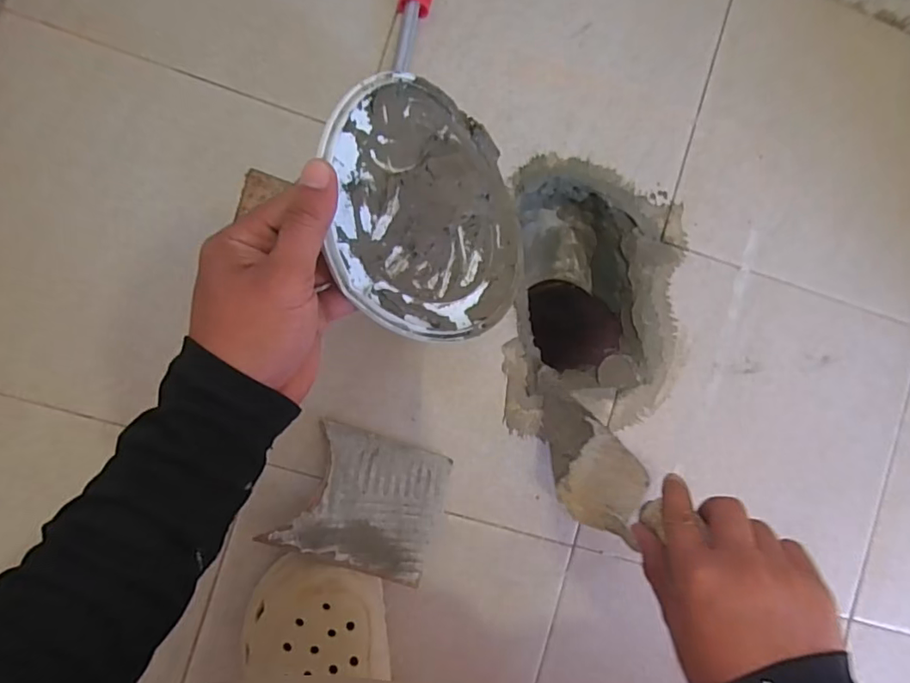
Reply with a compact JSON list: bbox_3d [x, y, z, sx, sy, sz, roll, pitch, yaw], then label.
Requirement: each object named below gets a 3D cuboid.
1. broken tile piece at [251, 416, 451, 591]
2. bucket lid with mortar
[{"bbox_3d":[-0.069,0.132,0.439,0.124,0.005,0.108,20,57,-7],"label":"broken tile piece"},{"bbox_3d":[-0.014,-0.084,0.341,0.157,0.016,0.162,7,80,-43],"label":"bucket lid with mortar"}]

